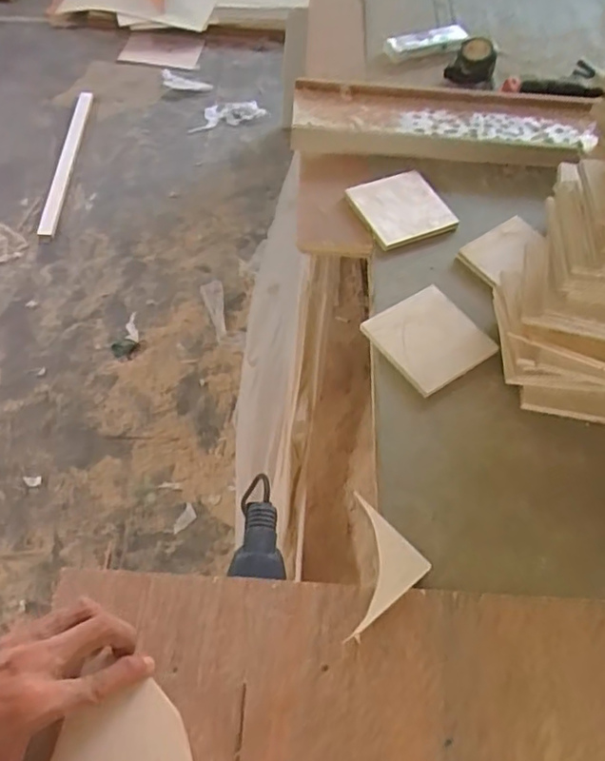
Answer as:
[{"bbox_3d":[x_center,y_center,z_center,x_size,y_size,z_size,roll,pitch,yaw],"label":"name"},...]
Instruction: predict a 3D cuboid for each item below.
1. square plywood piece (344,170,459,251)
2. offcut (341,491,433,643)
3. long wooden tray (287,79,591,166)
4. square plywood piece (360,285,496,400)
[{"bbox_3d":[0.112,-0.200,0.707,0.099,0.006,0.098,-18,61,-13],"label":"square plywood piece"},{"bbox_3d":[0.048,0.149,0.492,0.075,0.008,0.089,40,65,20],"label":"offcut"},{"bbox_3d":[0.178,-0.323,0.775,0.377,0.035,0.110,1,58,-2],"label":"long wooden tray"},{"bbox_3d":[0.125,-0.043,0.619,0.103,0.013,0.098,-31,64,-20],"label":"square plywood piece"}]

